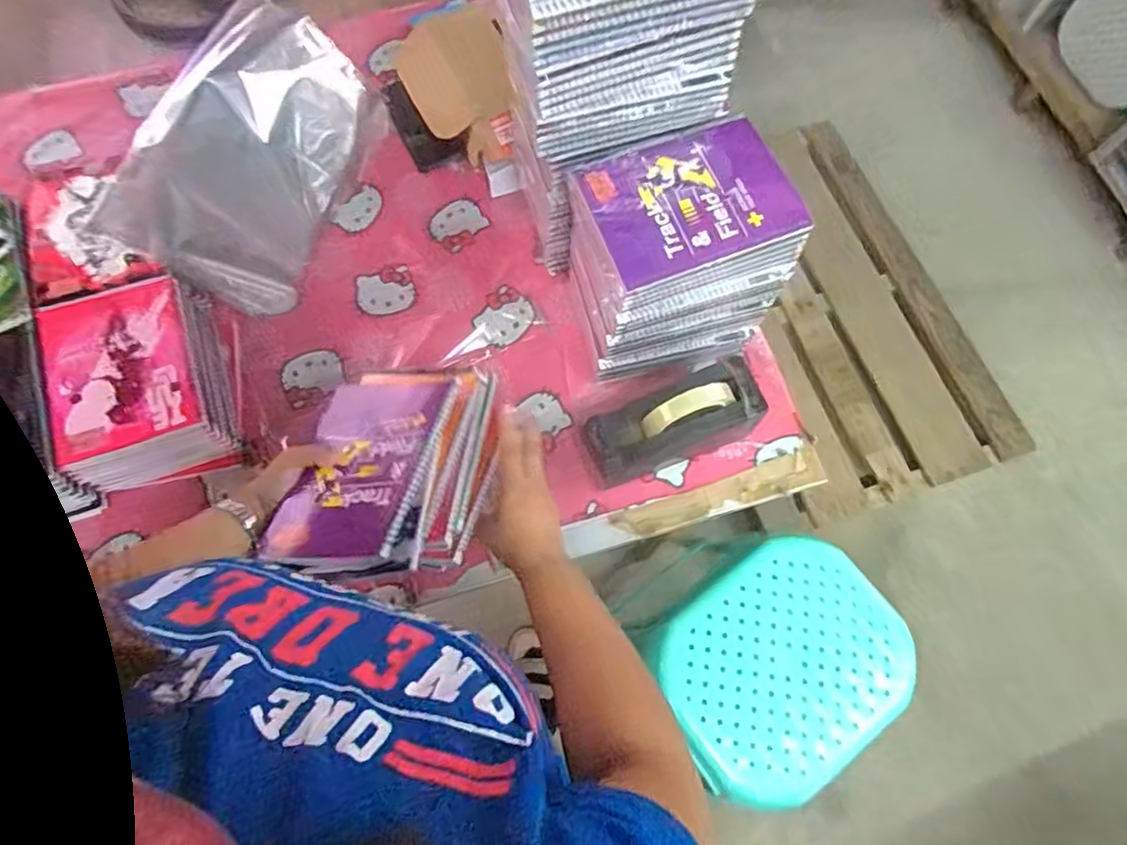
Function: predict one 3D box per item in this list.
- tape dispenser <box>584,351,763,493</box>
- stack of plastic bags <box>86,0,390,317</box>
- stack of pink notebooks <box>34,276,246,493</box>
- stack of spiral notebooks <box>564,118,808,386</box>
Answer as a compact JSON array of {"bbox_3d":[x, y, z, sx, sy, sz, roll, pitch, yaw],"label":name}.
[{"bbox_3d":[0.124,-0.002,0.738,0.205,0.124,0.081,-18,71,-6],"label":"tape dispenser"},{"bbox_3d":[-0.404,-0.355,0.849,0.236,0.051,0.387,30,76,-27],"label":"stack of plastic bags"},{"bbox_3d":[-0.495,-0.044,0.754,0.160,0.090,0.221,-19,71,-6],"label":"stack of pink notebooks"},{"bbox_3d":[0.125,-0.188,0.737,0.202,0.220,0.176,-16,71,-5],"label":"stack of spiral notebooks"}]

